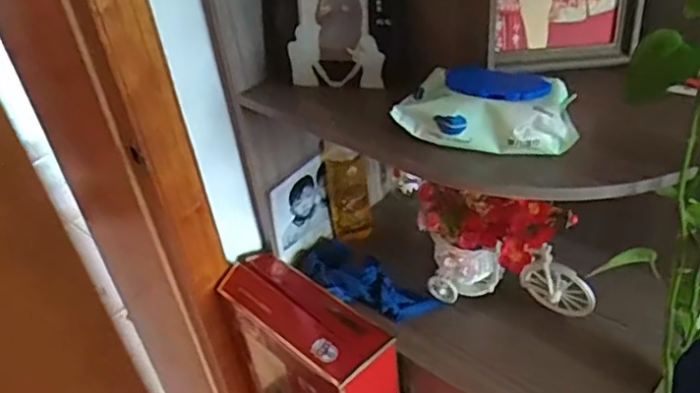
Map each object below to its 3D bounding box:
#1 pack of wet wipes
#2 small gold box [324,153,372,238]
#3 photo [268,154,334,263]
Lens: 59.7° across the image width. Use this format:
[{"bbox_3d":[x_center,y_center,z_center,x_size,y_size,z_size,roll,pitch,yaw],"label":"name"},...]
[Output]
[{"bbox_3d":[0.151,-0.100,0.678,0.184,0.060,0.084,6,38,17],"label":"pack of wet wipes"},{"bbox_3d":[0.000,0.003,1.088,0.070,0.167,0.023,-11,37,-6],"label":"small gold box"},{"bbox_3d":[-0.080,0.024,1.045,0.121,0.154,0.016,-32,43,-30],"label":"photo"}]

